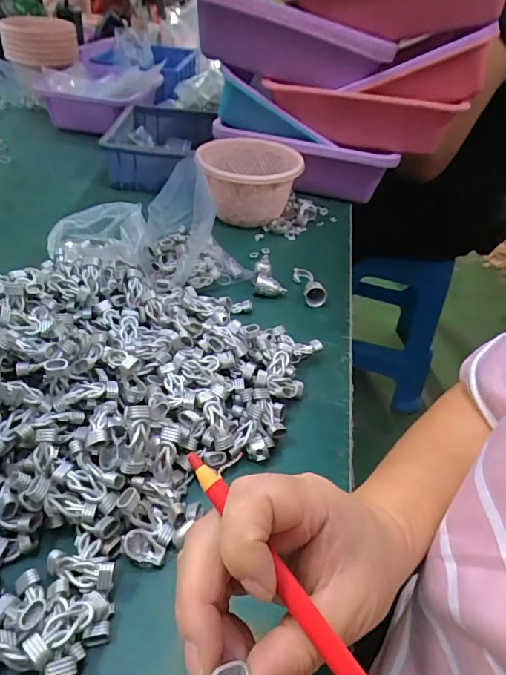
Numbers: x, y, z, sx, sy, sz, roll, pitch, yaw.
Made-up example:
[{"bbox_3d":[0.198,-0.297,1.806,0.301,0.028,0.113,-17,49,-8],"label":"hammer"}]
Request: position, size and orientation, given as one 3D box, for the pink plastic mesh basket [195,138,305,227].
[{"bbox_3d":[-0.005,-0.203,0.642,0.131,0.085,0.133,14,39,8],"label":"pink plastic mesh basket"}]

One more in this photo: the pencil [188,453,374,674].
[{"bbox_3d":[0.027,0.111,0.174,0.010,0.005,0.168,-27,66,-35],"label":"pencil"}]

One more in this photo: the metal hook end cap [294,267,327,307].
[{"bbox_3d":[0.066,-0.063,0.557,0.025,0.027,0.062,-2,39,-12],"label":"metal hook end cap"}]

